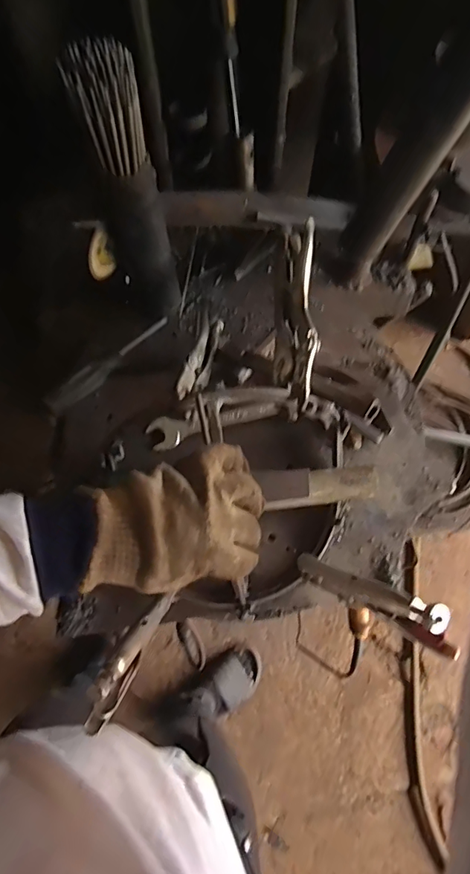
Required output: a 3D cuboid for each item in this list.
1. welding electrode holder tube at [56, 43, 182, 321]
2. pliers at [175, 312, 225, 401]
[{"bbox_3d":[-0.102,-0.231,0.486,0.060,0.274,0.057,-15,74,-4],"label":"welding electrode holder tube"},{"bbox_3d":[-0.033,-0.090,0.509,0.023,0.039,0.179,11,37,4],"label":"pliers"}]

